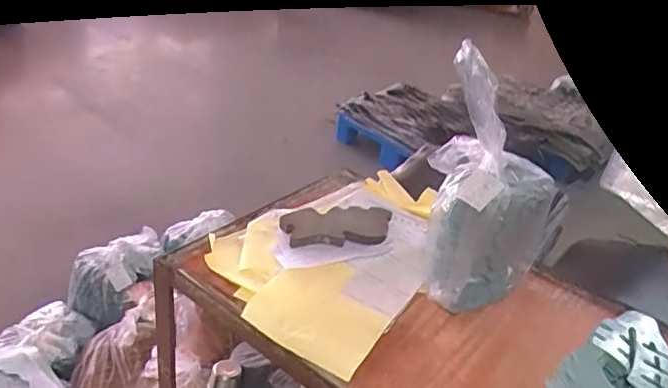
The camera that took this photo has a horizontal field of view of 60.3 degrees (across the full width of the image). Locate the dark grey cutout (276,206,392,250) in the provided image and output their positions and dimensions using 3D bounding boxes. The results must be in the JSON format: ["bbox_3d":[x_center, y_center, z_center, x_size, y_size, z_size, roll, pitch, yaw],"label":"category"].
[{"bbox_3d":[0.010,0.057,1.056,0.205,0.018,0.097,1,43,-17],"label":"dark grey cutout"}]

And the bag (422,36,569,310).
[{"bbox_3d":[0.244,-0.007,0.913,0.197,0.363,0.211,16,32,15],"label":"bag"}]

